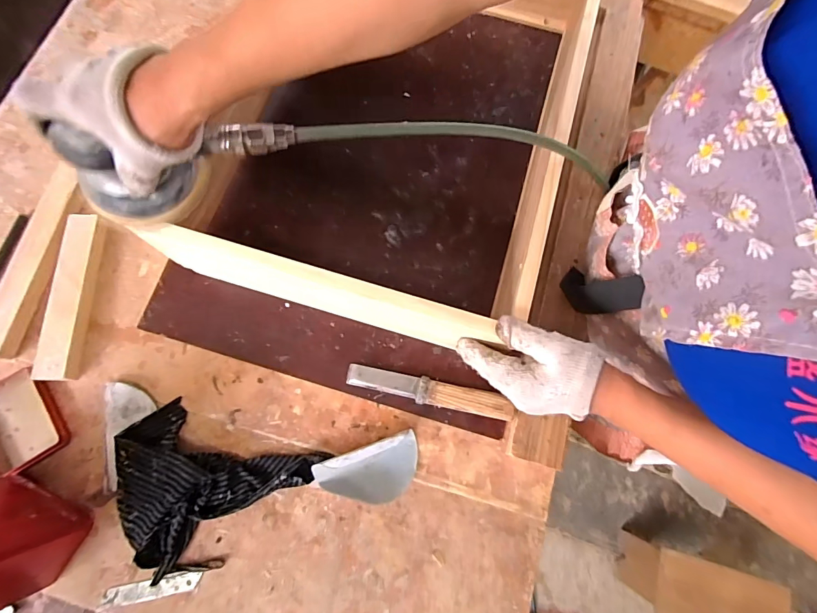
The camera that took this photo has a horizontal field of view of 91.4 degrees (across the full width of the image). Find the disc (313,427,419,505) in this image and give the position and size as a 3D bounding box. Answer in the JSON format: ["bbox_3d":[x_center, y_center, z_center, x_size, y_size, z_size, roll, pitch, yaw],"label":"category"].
[{"bbox_3d":[-0.043,0.186,0.441,0.116,0.033,0.062,-18,76,-6],"label":"disc"}]

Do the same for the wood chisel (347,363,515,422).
[{"bbox_3d":[0.023,0.099,0.469,0.193,0.023,0.032,10,75,2],"label":"wood chisel"}]

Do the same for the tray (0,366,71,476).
[{"bbox_3d":[-0.442,0.130,0.451,0.081,0.015,0.108,-33,78,-9],"label":"tray"}]

